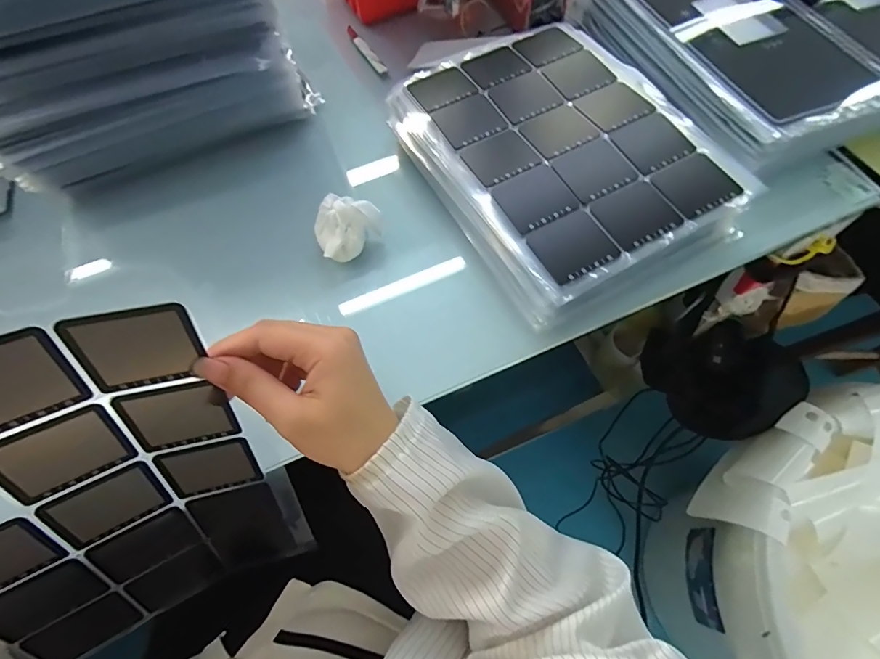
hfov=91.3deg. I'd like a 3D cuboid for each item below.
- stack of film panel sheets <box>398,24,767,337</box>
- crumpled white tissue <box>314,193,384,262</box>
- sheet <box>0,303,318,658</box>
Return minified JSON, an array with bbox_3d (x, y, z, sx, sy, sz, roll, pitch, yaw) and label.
[{"bbox_3d":[0.103,-0.157,0.397,0.208,0.057,0.276,-27,66,-10],"label":"stack of film panel sheets"},{"bbox_3d":[-0.085,-0.089,0.379,0.052,0.036,0.052,17,66,11],"label":"crumpled white tissue"},{"bbox_3d":[-0.199,0.106,0.268,0.178,0.256,0.021,-19,41,-22],"label":"sheet"}]

